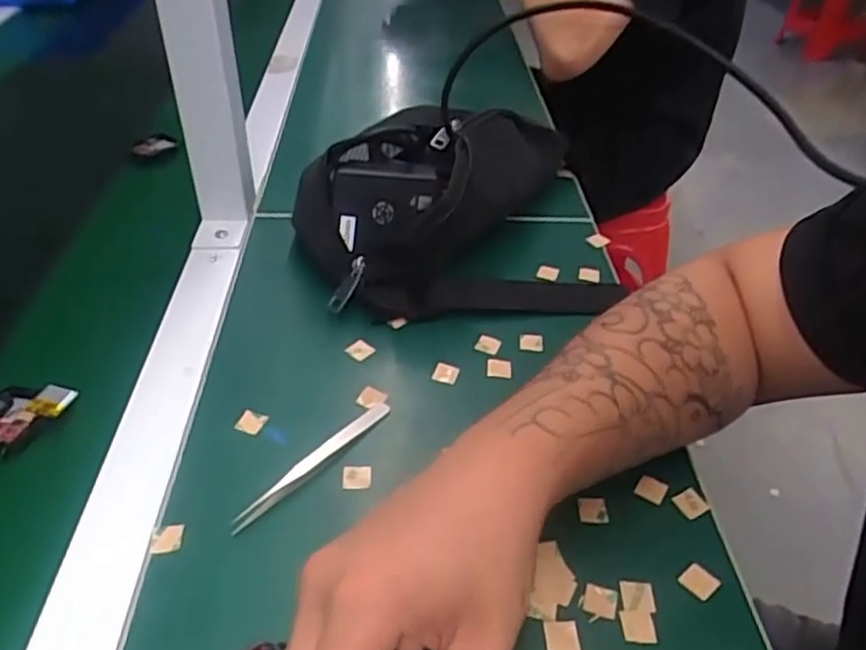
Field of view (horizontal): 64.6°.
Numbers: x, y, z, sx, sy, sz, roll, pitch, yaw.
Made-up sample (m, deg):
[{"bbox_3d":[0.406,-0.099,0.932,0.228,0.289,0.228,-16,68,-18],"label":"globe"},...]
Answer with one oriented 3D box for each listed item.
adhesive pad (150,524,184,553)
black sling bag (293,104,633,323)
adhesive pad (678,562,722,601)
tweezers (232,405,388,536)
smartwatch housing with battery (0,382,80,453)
[{"bbox_3d":[-0.136,0.109,0.351,0.015,0.004,0.015,-3,53,-3],"label":"adhesive pad"},{"bbox_3d":[0.018,-0.110,0.558,0.243,0.092,0.230,-2,39,-5],"label":"black sling bag"},{"bbox_3d":[0.135,0.129,0.347,0.016,0.004,0.016,-33,48,-26],"label":"adhesive pad"},{"bbox_3d":[-0.065,0.076,0.390,0.013,0.012,0.115,26,45,27],"label":"tweezers"},{"bbox_3d":[-0.244,0.052,0.405,0.052,0.013,0.042,8,39,6],"label":"smartwatch housing with battery"}]

